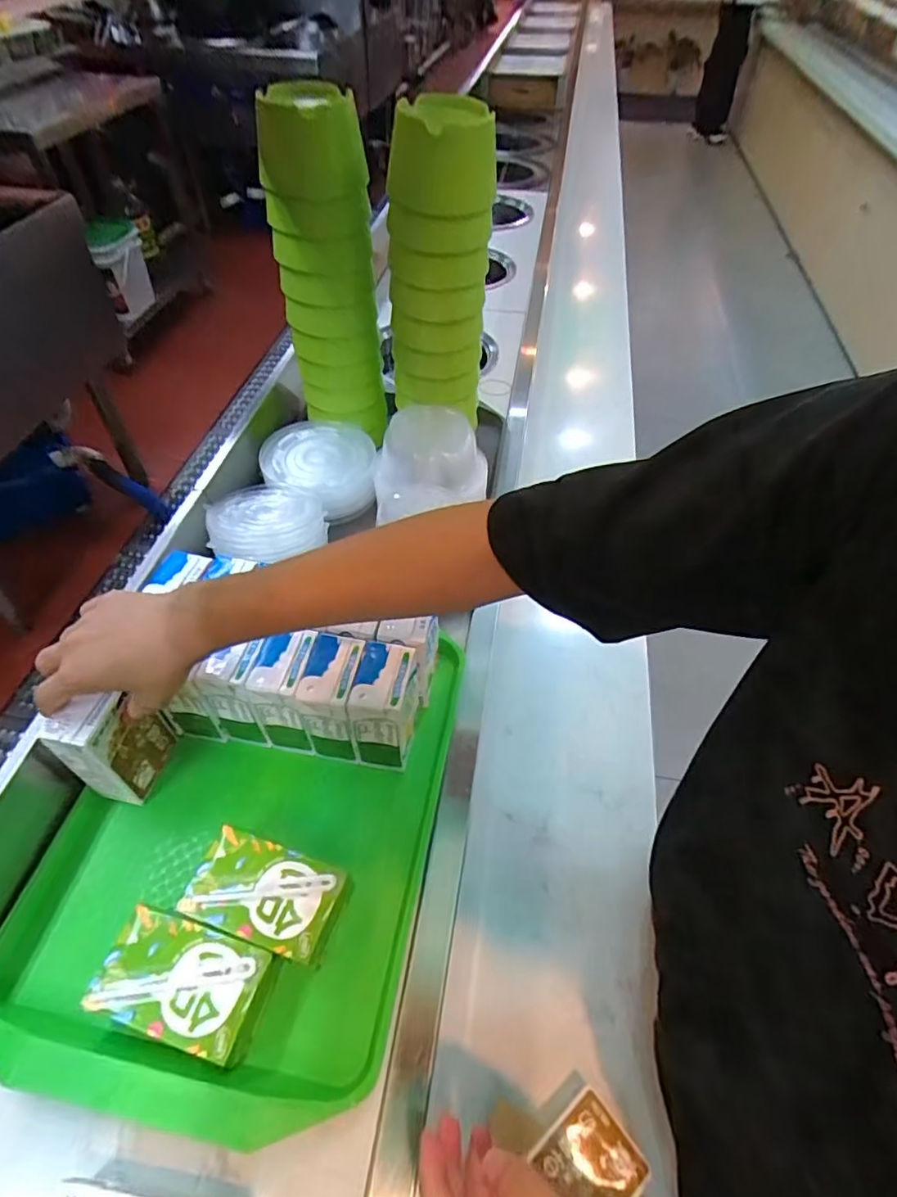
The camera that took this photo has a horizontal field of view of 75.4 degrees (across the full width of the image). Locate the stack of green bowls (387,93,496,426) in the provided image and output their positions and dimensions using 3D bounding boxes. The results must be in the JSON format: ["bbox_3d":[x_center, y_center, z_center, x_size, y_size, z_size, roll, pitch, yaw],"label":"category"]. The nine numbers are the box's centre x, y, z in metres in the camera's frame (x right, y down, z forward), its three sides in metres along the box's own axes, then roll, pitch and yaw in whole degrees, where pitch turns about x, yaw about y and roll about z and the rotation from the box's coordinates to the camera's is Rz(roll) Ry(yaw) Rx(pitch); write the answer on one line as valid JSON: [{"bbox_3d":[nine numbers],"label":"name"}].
[{"bbox_3d":[-0.008,-0.365,0.645,0.097,0.279,0.120,5,51,3],"label":"stack of green bowls"}]

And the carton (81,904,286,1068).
[{"bbox_3d":[-0.177,0.263,0.398,0.111,0.033,0.065,14,52,11],"label":"carton"}]

